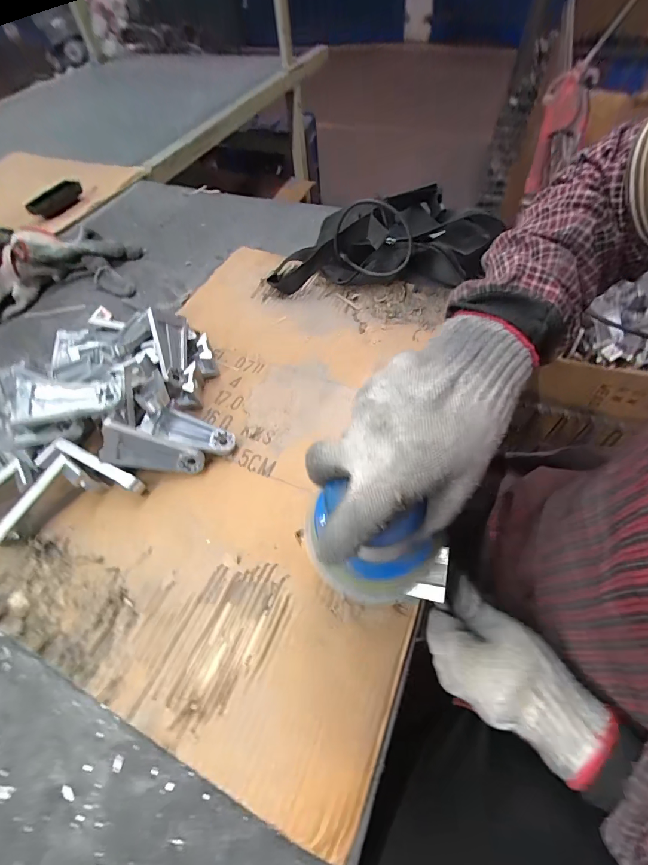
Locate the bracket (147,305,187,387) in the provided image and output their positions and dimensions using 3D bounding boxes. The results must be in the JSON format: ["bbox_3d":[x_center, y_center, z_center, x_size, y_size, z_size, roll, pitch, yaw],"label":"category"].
[{"bbox_3d":[-0.177,-0.097,0.413,0.016,0.038,0.089,-18,78,38],"label":"bracket"}]

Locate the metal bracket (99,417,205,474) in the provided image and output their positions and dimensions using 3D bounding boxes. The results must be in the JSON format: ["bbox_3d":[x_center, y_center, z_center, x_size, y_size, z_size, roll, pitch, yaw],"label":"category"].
[{"bbox_3d":[-0.166,0.020,0.350,0.092,0.039,0.026,17,56,-17],"label":"metal bracket"}]

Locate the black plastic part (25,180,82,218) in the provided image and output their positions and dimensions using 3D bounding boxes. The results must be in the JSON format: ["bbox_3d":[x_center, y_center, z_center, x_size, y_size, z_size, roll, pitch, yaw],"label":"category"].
[{"bbox_3d":[-0.541,-0.469,0.720,0.022,0.040,0.112,32,65,22],"label":"black plastic part"}]

